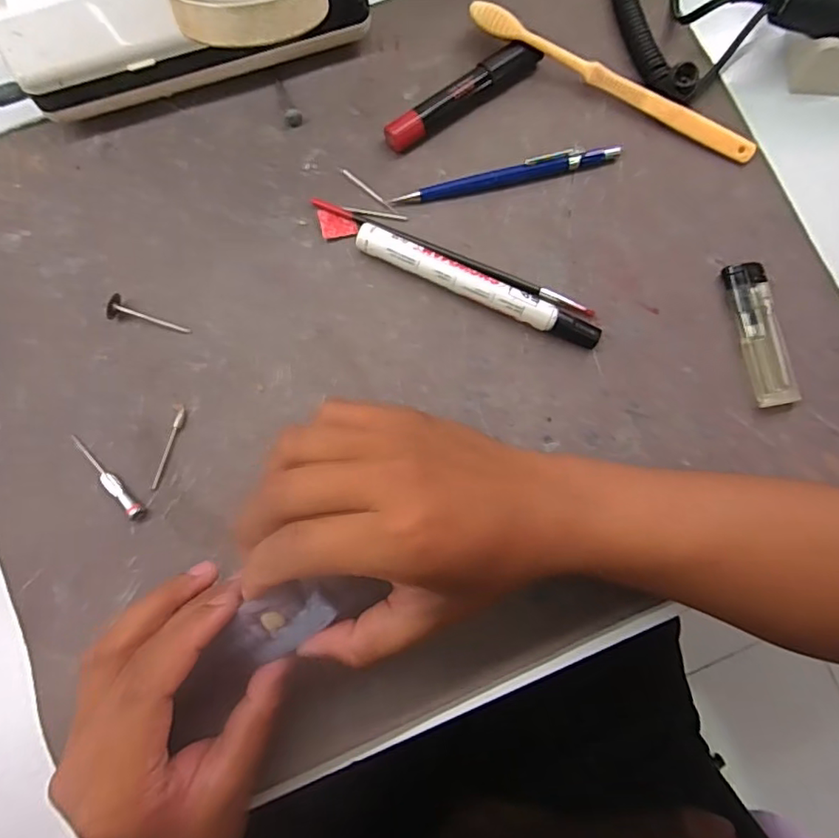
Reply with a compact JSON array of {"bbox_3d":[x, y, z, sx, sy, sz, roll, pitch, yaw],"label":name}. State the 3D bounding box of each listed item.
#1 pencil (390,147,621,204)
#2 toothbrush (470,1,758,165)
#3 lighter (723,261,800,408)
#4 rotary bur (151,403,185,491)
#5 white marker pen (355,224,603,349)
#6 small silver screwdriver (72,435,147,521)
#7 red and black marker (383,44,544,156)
[{"bbox_3d":[0.052,-0.142,0.326,0.130,0.012,0.012,-14,81,-3],"label":"pencil"},{"bbox_3d":[0.114,-0.196,0.327,0.182,0.026,0.010,25,81,3],"label":"toothbrush"},{"bbox_3d":[0.192,-0.048,0.314,0.024,0.011,0.081,-10,81,-3],"label":"lighter"},{"bbox_3d":[-0.136,0.015,0.302,0.007,0.004,0.047,14,81,1],"label":"rotary bur"},{"bbox_3d":[0.032,-0.073,0.313,0.143,0.015,0.017,24,81,3],"label":"white marker pen"},{"bbox_3d":[-0.168,0.031,0.297,0.059,0.009,0.007,44,83,5],"label":"small silver screwdriver"},{"bbox_3d":[0.027,-0.190,0.331,0.107,0.017,0.018,-34,83,-6],"label":"red and black marker"}]

